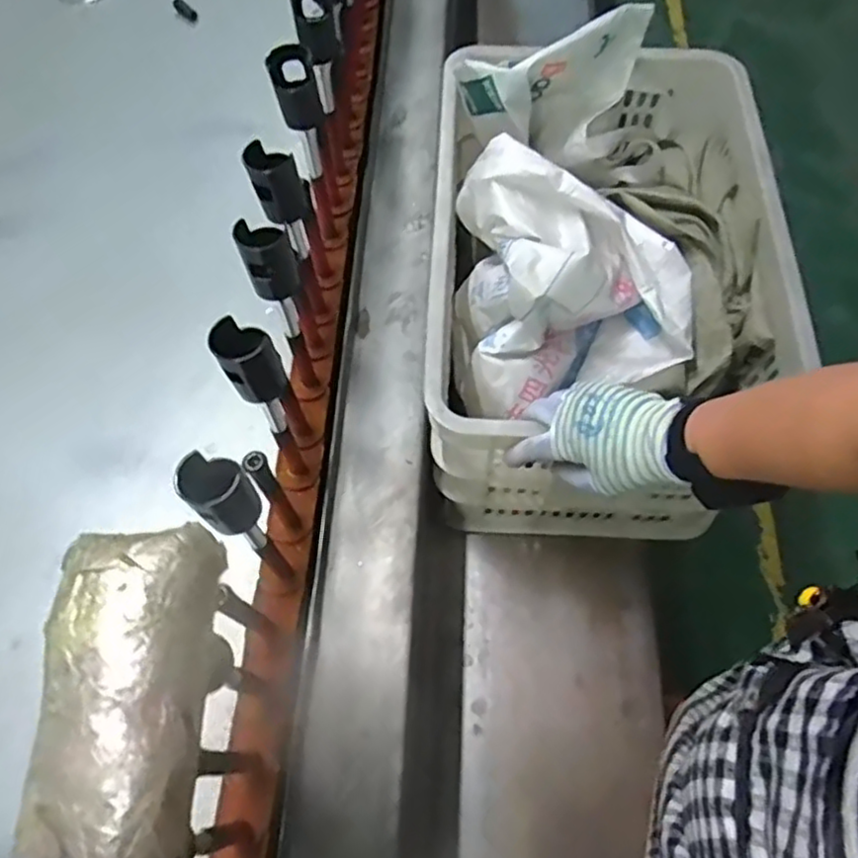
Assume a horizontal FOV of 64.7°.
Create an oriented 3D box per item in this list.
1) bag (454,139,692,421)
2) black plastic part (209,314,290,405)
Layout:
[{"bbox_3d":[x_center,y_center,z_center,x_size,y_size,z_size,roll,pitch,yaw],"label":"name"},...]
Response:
[{"bbox_3d":[0.152,-0.147,0.727,0.223,0.243,0.206,-3,61,-2],"label":"bag"},{"bbox_3d":[-0.139,-0.053,0.525,0.045,0.073,0.035,-27,64,-15],"label":"black plastic part"}]

